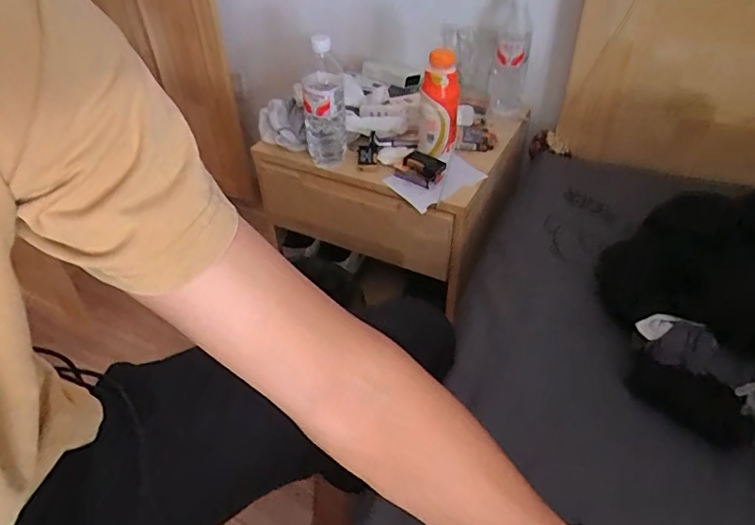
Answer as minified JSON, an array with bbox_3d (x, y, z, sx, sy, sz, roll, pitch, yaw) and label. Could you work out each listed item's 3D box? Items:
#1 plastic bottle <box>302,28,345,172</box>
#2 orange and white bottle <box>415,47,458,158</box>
[{"bbox_3d":[-0.095,-0.278,0.919,0.073,0.214,0.076,-2,41,0],"label":"plastic bottle"},{"bbox_3d":[0.106,-0.282,0.913,0.071,0.174,0.079,5,41,8],"label":"orange and white bottle"}]

